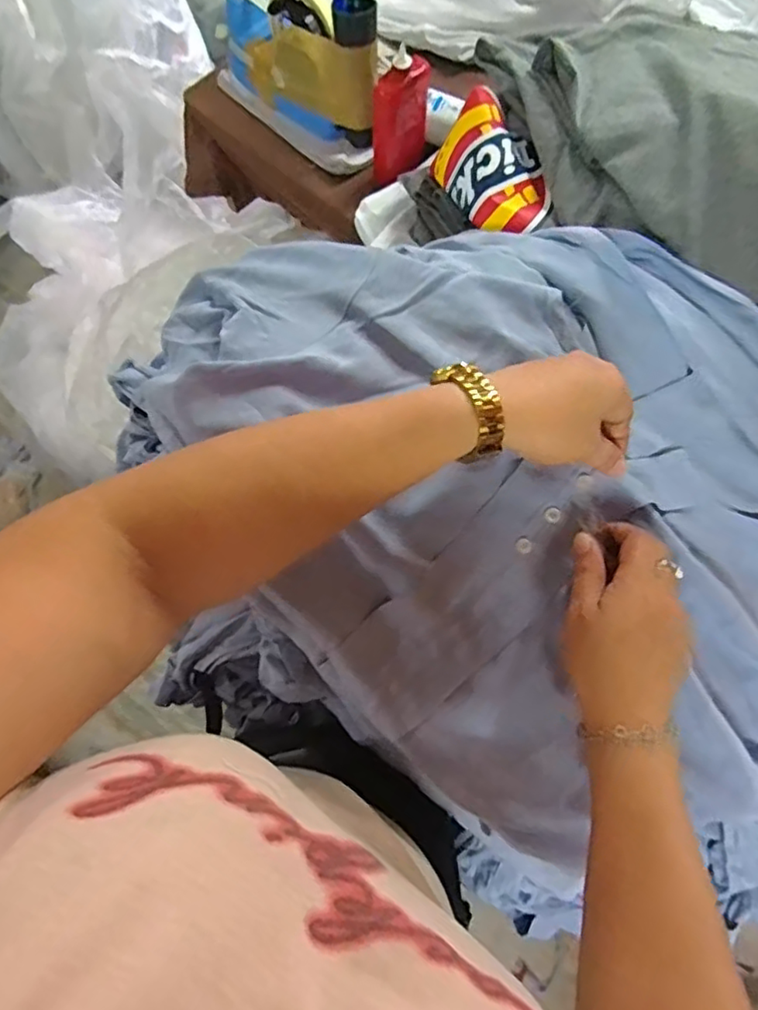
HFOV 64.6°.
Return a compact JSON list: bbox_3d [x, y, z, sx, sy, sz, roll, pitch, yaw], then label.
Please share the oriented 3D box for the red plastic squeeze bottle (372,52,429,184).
[{"bbox_3d":[0.022,-0.363,0.567,0.030,0.095,0.062,36,74,10],"label":"red plastic squeeze bottle"}]

